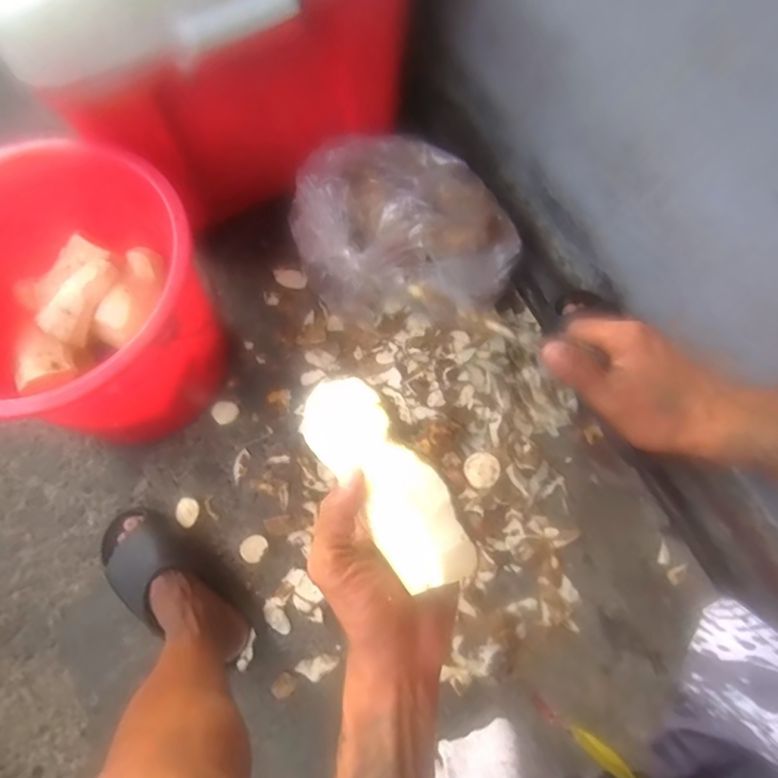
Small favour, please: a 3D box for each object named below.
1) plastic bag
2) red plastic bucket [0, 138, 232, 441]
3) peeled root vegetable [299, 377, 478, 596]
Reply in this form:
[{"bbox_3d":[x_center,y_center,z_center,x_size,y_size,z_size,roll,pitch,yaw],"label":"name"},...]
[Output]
[{"bbox_3d":[0.021,-0.224,0.777,0.294,0.166,0.238,-4,72,0],"label":"plastic bag"},{"bbox_3d":[-0.362,-0.094,0.687,0.295,0.277,0.296,0,72,1],"label":"red plastic bucket"},{"bbox_3d":[-0.009,0.045,0.332,0.048,0.036,0.155,-34,50,-9],"label":"peeled root vegetable"}]

